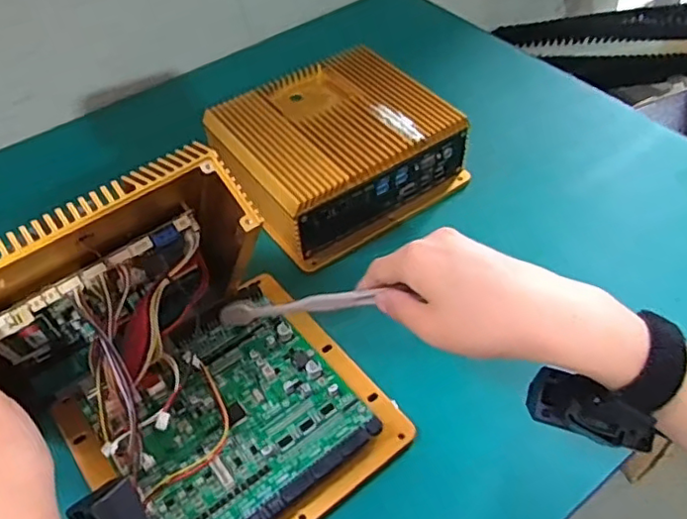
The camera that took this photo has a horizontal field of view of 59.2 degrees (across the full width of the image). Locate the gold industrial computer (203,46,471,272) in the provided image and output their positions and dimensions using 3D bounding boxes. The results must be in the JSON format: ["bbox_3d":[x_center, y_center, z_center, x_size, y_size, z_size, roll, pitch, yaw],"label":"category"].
[{"bbox_3d":[-0.012,-0.104,0.555,0.191,0.066,0.170,-31,55,-22],"label":"gold industrial computer"}]

